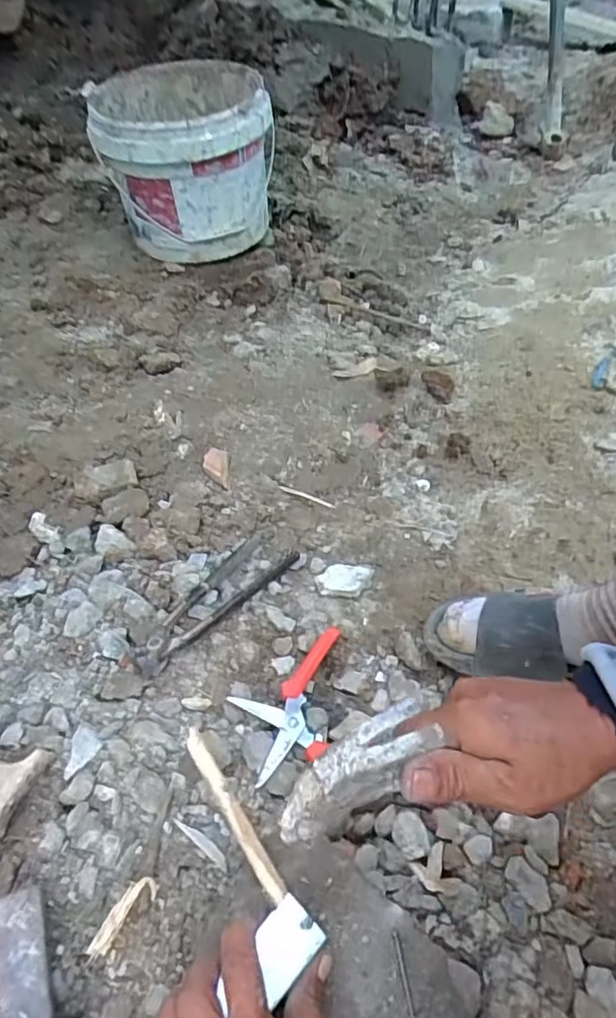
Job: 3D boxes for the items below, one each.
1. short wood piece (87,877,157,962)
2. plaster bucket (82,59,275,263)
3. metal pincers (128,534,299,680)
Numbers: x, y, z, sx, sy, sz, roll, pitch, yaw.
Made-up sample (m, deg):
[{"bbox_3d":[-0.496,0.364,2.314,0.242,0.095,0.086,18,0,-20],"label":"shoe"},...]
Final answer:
[{"bbox_3d":[-0.133,0.294,0.432,0.020,0.016,0.060,33,72,23],"label":"short wood piece"},{"bbox_3d":[-0.228,-0.634,1.107,0.292,0.245,0.315,-9,51,-10],"label":"plaster bucket"},{"bbox_3d":[-0.102,0.097,0.641,0.067,0.025,0.223,30,42,21],"label":"metal pincers"}]

